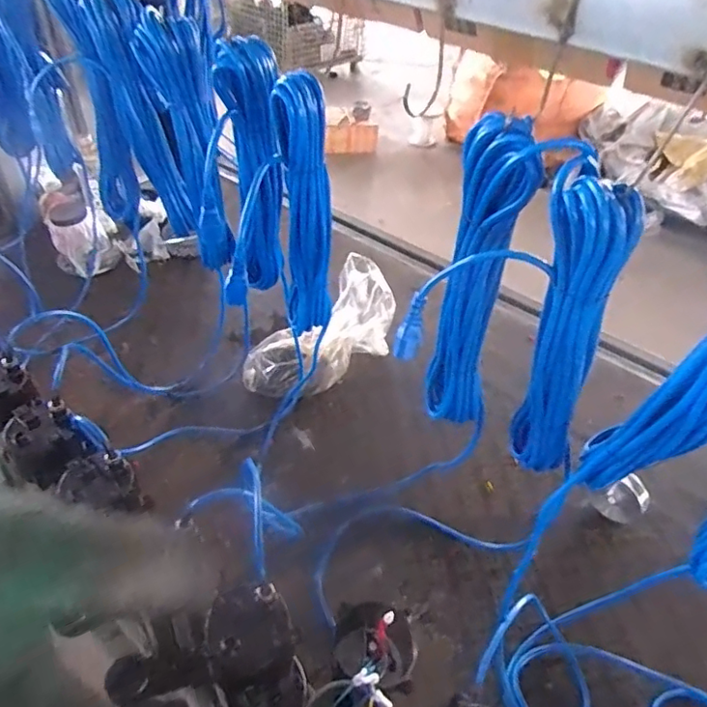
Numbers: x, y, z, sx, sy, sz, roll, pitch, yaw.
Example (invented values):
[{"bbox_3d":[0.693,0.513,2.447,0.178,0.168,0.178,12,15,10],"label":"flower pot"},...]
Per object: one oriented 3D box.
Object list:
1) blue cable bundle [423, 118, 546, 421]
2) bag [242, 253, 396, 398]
[{"bbox_3d":[0.120,-0.058,0.539,0.057,0.322,0.056,-1,44,-6],"label":"blue cable bundle"},{"bbox_3d":[-0.055,-0.043,1.156,0.190,0.123,0.383,32,49,25],"label":"bag"}]

